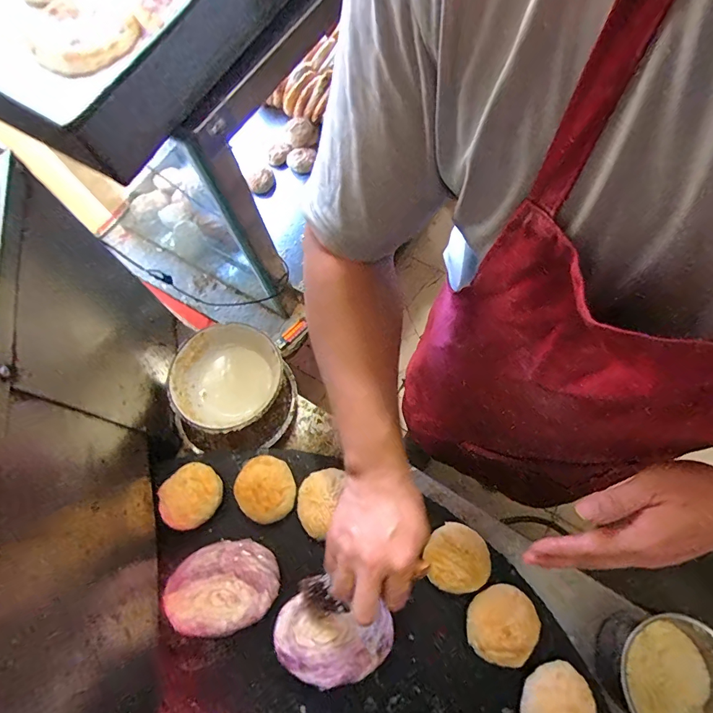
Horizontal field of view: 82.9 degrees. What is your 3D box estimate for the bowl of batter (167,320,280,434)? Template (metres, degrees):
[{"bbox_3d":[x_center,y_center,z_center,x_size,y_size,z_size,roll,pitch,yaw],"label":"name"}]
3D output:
[{"bbox_3d":[-0.179,0.030,0.567,0.143,0.087,0.158,-41,75,-11],"label":"bowl of batter"}]

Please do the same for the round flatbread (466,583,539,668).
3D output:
[{"bbox_3d":[0.159,0.291,0.439,0.069,0.018,0.076,16,73,7],"label":"round flatbread"}]

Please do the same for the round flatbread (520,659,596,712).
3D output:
[{"bbox_3d":[0.207,0.359,0.414,0.068,0.025,0.071,0,71,1],"label":"round flatbread"}]

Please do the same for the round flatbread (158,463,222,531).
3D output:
[{"bbox_3d":[-0.201,0.166,0.486,0.070,0.023,0.067,0,71,1],"label":"round flatbread"}]

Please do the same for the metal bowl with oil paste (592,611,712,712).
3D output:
[{"bbox_3d":[0.337,0.346,0.442,0.118,0.074,0.131,-25,73,-7],"label":"metal bowl with oil paste"}]

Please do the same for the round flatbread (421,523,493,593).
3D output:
[{"bbox_3d":[0.117,0.229,0.459,0.069,0.021,0.072,0,71,1],"label":"round flatbread"}]

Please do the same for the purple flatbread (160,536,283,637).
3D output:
[{"bbox_3d":[-0.153,0.263,0.462,0.125,0.009,0.092,-12,72,-3],"label":"purple flatbread"}]

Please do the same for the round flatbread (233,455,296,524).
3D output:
[{"bbox_3d":[-0.111,0.158,0.486,0.069,0.021,0.076,-26,73,-7],"label":"round flatbread"}]

